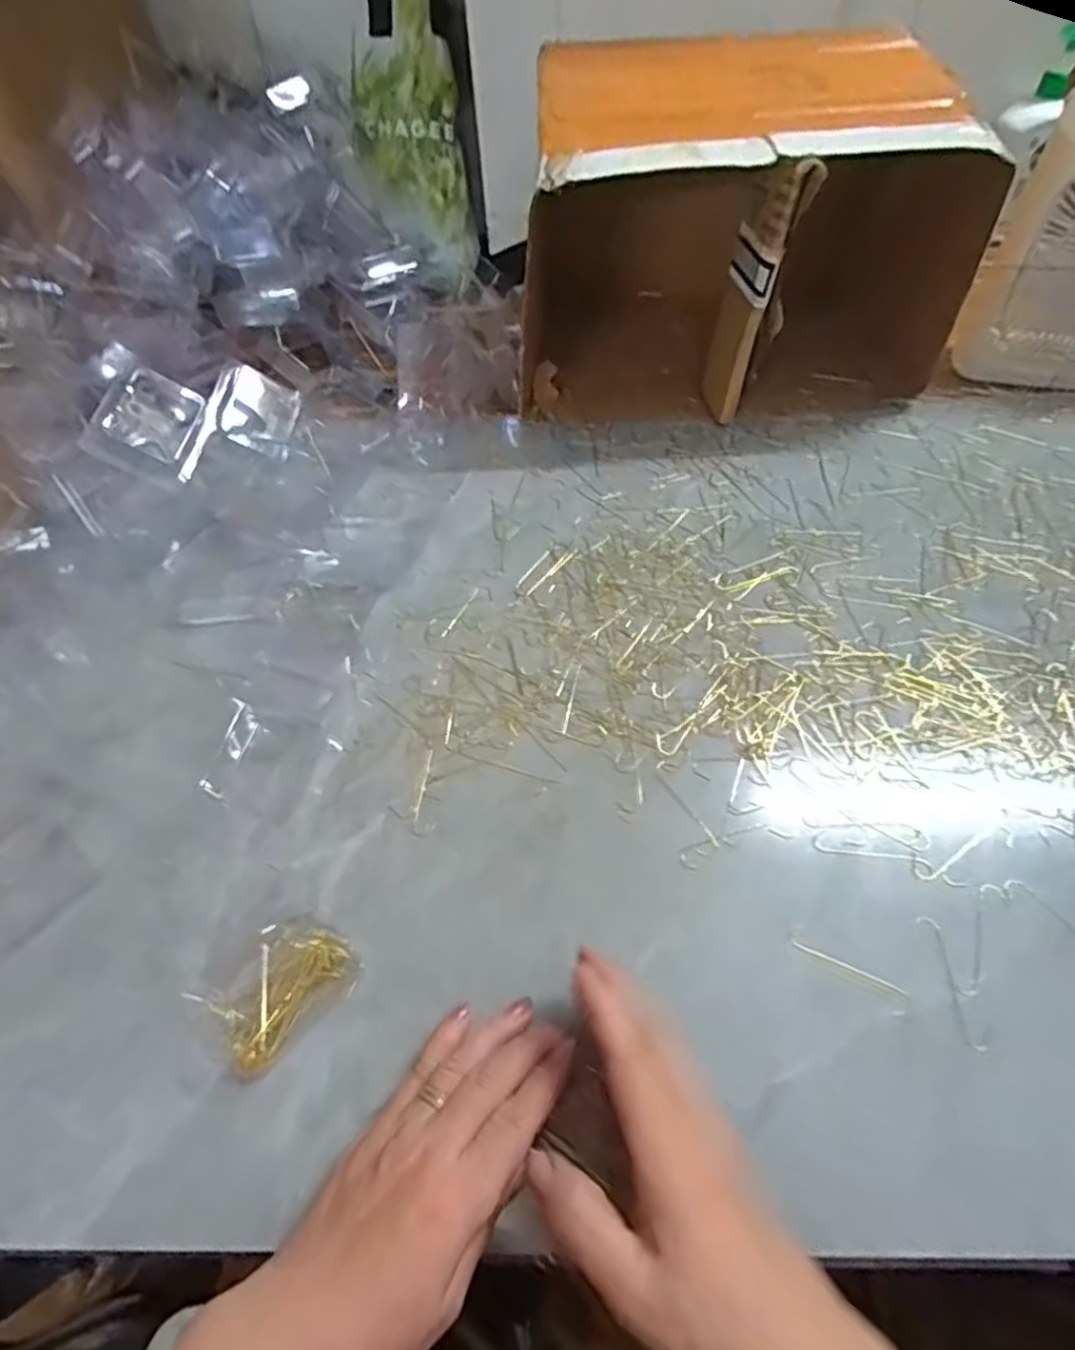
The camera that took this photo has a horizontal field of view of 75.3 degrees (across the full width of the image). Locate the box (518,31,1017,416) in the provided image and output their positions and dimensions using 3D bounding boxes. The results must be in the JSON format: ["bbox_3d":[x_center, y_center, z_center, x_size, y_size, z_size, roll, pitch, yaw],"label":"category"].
[{"bbox_3d":[0.163,-0.392,0.609,0.333,0.212,0.270,-1,55,2],"label":"box"}]

